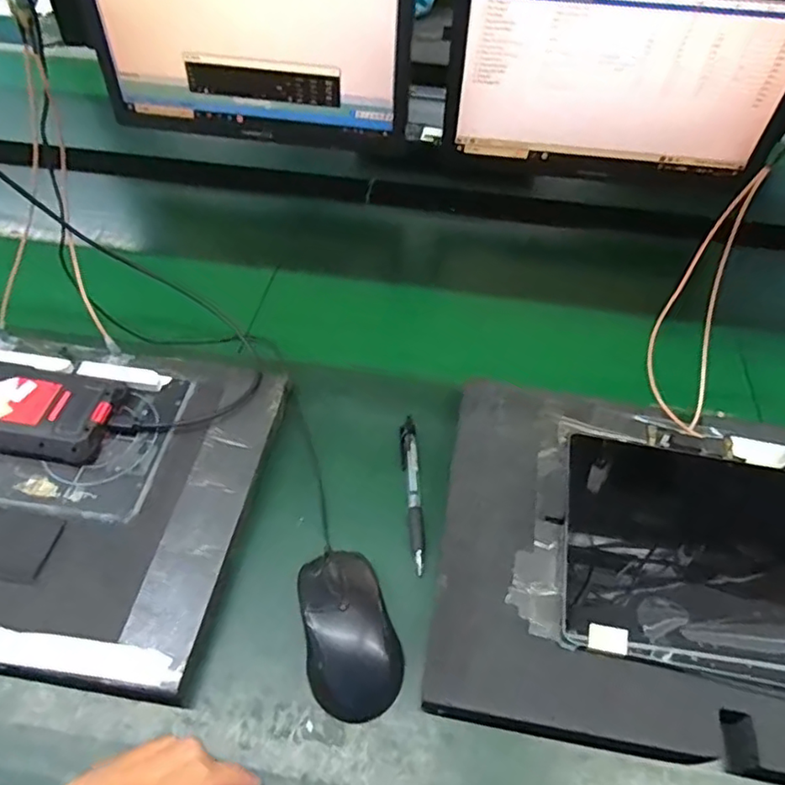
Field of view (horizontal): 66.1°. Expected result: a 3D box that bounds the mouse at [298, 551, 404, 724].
[{"bbox_3d":[-0.030,0.166,0.419,0.060,0.031,0.107,-10,52,-11],"label":"mouse"}]

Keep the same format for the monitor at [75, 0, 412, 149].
[{"bbox_3d":[-0.162,-0.414,0.656,0.366,0.262,0.057,8,55,3],"label":"monitor"}]

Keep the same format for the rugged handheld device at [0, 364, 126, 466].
[{"bbox_3d":[-0.308,0.010,0.483,0.164,0.022,0.077,11,51,6],"label":"rugged handheld device"}]

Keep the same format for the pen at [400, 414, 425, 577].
[{"bbox_3d":[0.016,0.078,0.493,0.014,0.008,0.139,0,51,-3],"label":"pen"}]

